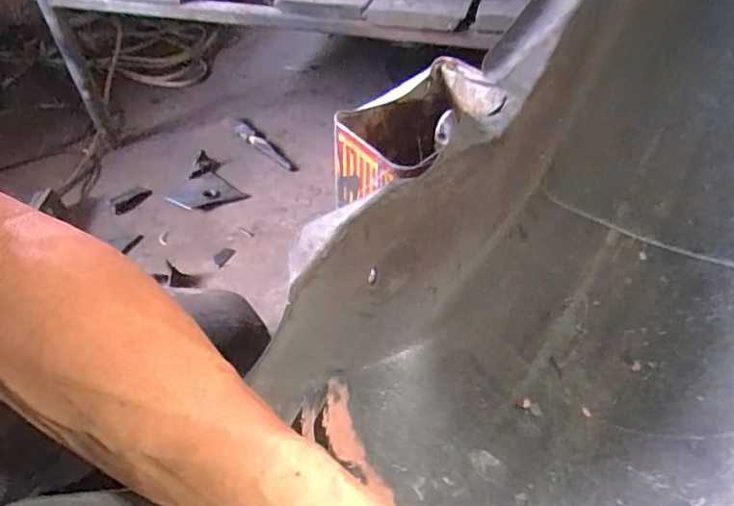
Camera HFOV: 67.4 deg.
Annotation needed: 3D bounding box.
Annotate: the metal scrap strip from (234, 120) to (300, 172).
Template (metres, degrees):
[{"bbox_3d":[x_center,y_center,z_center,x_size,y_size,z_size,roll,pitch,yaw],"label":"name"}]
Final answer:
[{"bbox_3d":[-0.166,-0.173,0.884,0.028,0.018,0.152,-34,54,-27],"label":"metal scrap strip"}]

